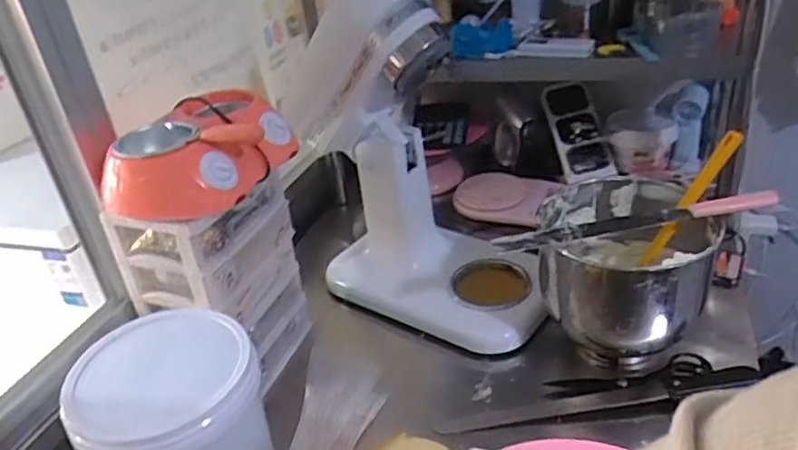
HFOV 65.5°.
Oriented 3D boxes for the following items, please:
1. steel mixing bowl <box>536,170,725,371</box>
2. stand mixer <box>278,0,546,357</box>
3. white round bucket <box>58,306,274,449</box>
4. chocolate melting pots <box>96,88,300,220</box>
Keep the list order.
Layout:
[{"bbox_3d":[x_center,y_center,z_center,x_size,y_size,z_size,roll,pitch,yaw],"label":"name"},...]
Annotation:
[{"bbox_3d":[0.300,0.069,0.838,0.210,0.198,0.214,-6,30,3],"label":"steel mixing bowl"},{"bbox_3d":[0.018,-0.111,0.927,0.412,0.498,0.210,16,37,34],"label":"stand mixer"},{"bbox_3d":[-0.250,0.224,0.715,0.194,0.195,0.176,-25,34,-27],"label":"white round bucket"},{"bbox_3d":[-0.238,-0.091,0.781,0.141,0.089,0.240,9,34,26],"label":"chocolate melting pots"}]

